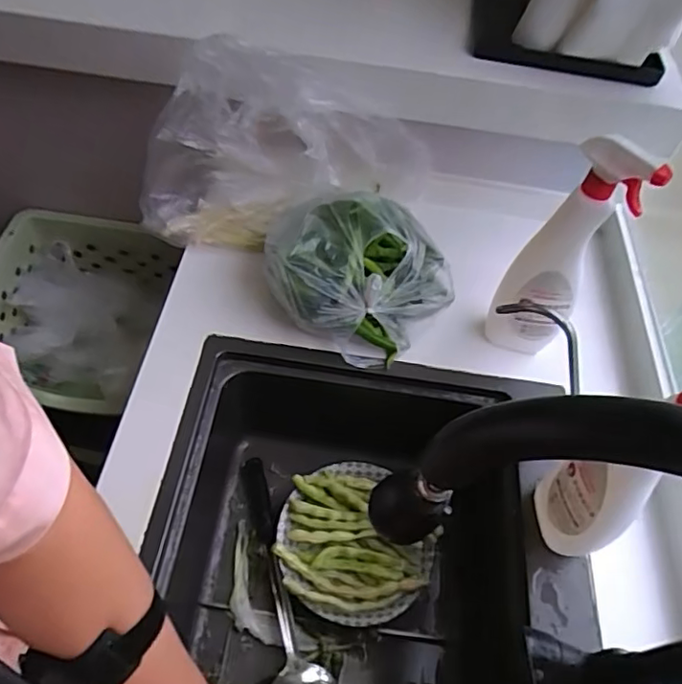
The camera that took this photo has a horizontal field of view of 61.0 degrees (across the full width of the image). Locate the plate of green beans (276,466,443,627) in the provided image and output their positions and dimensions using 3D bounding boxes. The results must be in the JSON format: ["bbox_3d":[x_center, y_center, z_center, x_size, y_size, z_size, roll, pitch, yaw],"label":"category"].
[{"bbox_3d":[0.013,0.257,0.745,0.184,0.037,0.195,3,54,-4],"label":"plate of green beans"}]

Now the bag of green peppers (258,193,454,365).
[{"bbox_3d":[0.023,-0.079,0.720,0.228,0.150,0.150,0,54,-6],"label":"bag of green peppers"}]

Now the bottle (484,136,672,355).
[{"bbox_3d":[0.242,-0.092,0.644,0.089,0.280,0.051,23,55,11],"label":"bottle"}]

